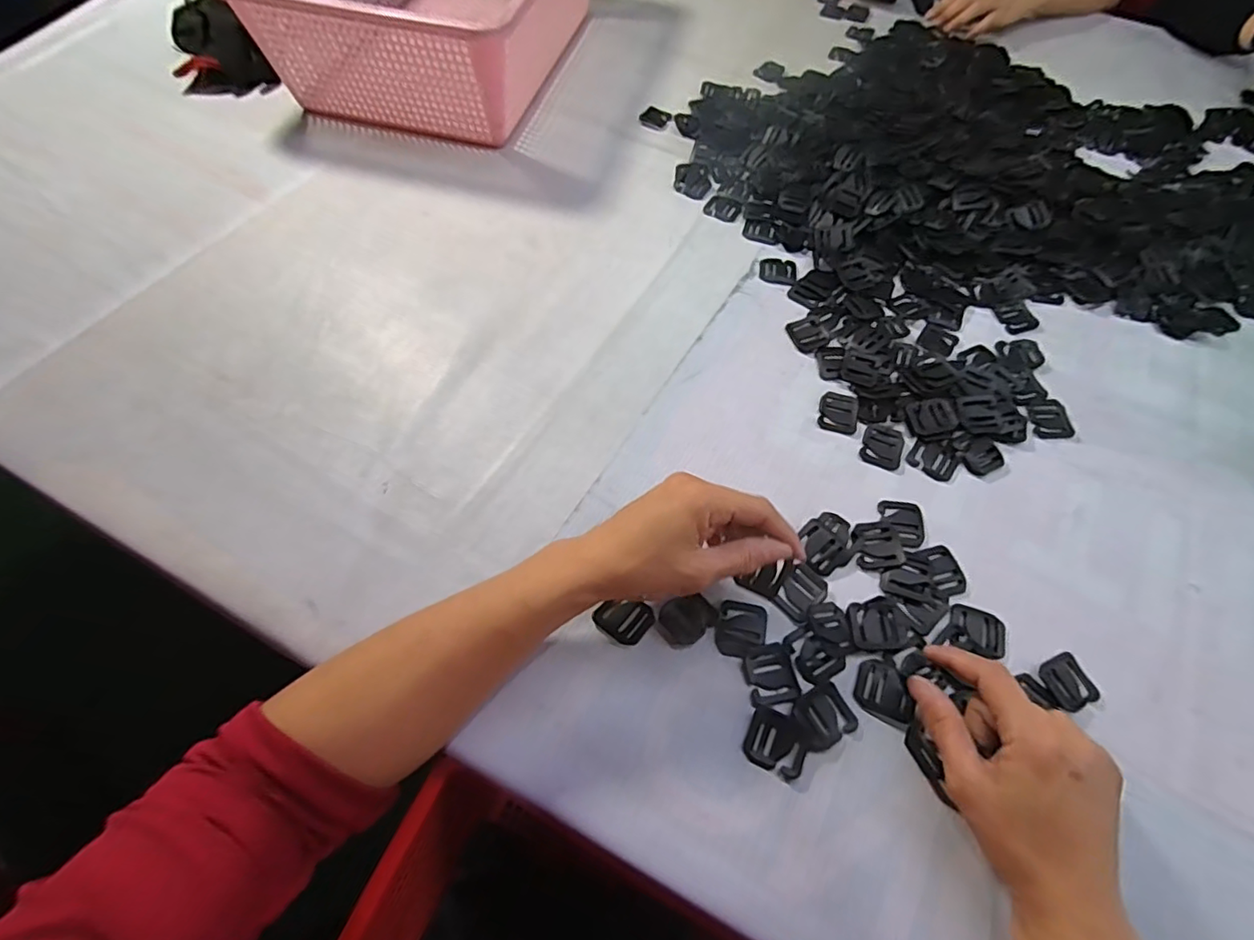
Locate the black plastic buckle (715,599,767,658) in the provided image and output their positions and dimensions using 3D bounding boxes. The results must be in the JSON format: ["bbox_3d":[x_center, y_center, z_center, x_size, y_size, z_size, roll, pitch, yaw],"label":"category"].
[{"bbox_3d":[0.075,0.103,0.365,0.031,0.004,0.035,10,61,4],"label":"black plastic buckle"}]

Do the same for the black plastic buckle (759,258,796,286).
[{"bbox_3d":[0.144,-0.189,0.534,0.034,0.004,0.032,8,61,3],"label":"black plastic buckle"}]

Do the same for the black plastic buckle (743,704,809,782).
[{"bbox_3d":[0.089,0.161,0.332,0.034,0.004,0.031,24,63,11],"label":"black plastic buckle"}]

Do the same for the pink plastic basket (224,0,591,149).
[{"bbox_3d":[-0.226,-0.572,0.668,0.343,0.125,0.392,16,61,7],"label":"pink plastic basket"}]

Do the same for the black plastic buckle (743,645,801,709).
[{"bbox_3d":[0.090,0.129,0.351,0.031,0.004,0.034,-8,61,-6],"label":"black plastic buckle"}]

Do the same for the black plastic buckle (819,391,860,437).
[{"bbox_3d":[0.172,-0.047,0.454,0.030,0.004,0.035,13,61,5],"label":"black plastic buckle"}]

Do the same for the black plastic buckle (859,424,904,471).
[{"bbox_3d":[0.201,-0.019,0.440,0.030,0.004,0.037,21,62,10],"label":"black plastic buckle"}]

